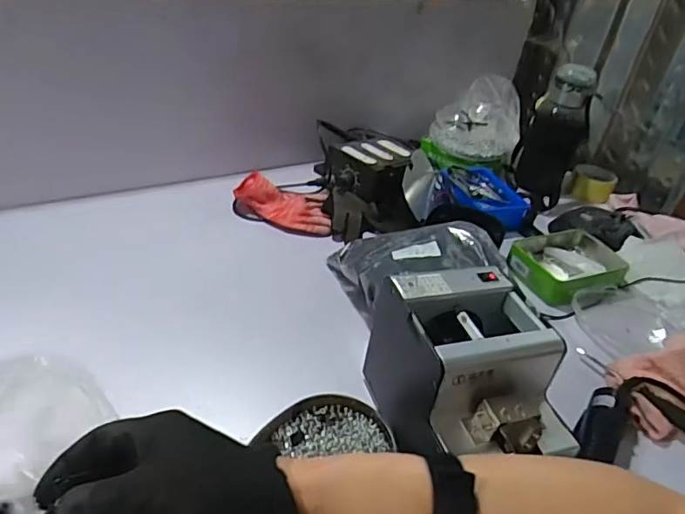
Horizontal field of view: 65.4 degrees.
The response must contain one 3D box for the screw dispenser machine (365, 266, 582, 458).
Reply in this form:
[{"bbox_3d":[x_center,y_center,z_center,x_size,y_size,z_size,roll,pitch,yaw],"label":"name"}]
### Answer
[{"bbox_3d":[0.116,0.113,0.503,0.130,0.136,0.167,-4,36,-17],"label":"screw dispenser machine"}]

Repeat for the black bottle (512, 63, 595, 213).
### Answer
[{"bbox_3d":[0.376,-0.211,0.953,0.098,0.251,0.091,18,16,15],"label":"black bottle"}]

